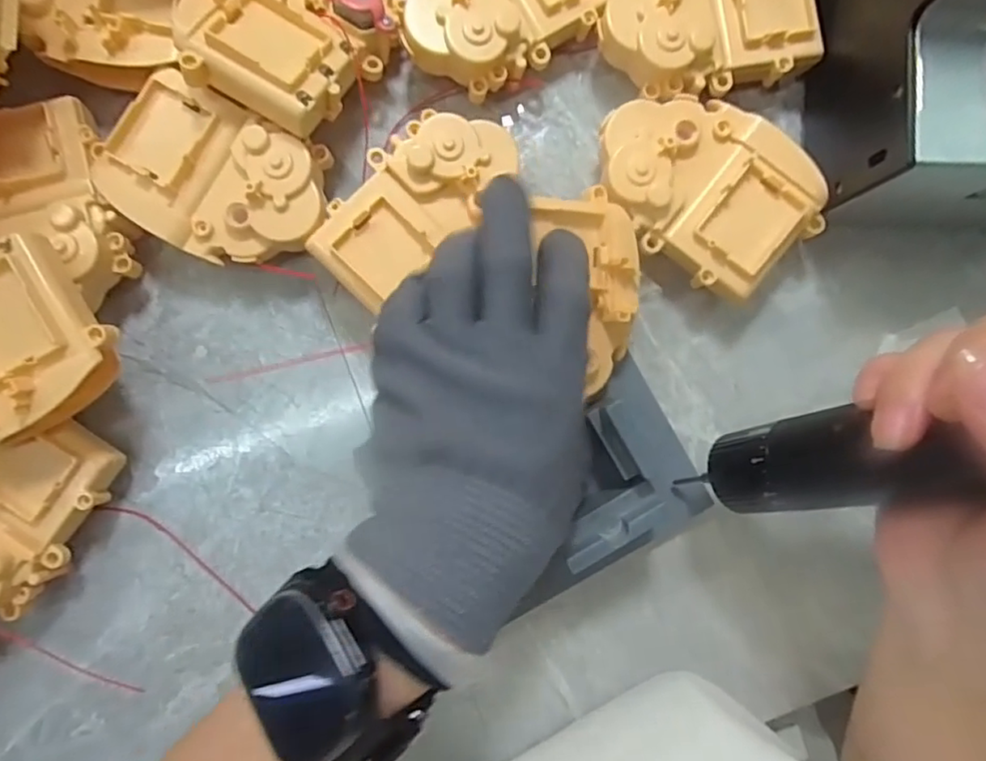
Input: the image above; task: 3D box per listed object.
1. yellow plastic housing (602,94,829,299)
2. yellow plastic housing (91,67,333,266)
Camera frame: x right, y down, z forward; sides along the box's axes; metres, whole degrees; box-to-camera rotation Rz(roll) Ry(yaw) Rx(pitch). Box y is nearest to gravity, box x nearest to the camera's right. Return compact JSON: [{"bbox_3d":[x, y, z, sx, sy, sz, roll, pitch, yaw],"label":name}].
[{"bbox_3d":[0.096,-0.088,0.287,0.097,0.036,0.071,39,88,0],"label":"yellow plastic housing"},{"bbox_3d":[-0.122,-0.088,0.284,0.098,0.038,0.066,24,88,0],"label":"yellow plastic housing"}]

